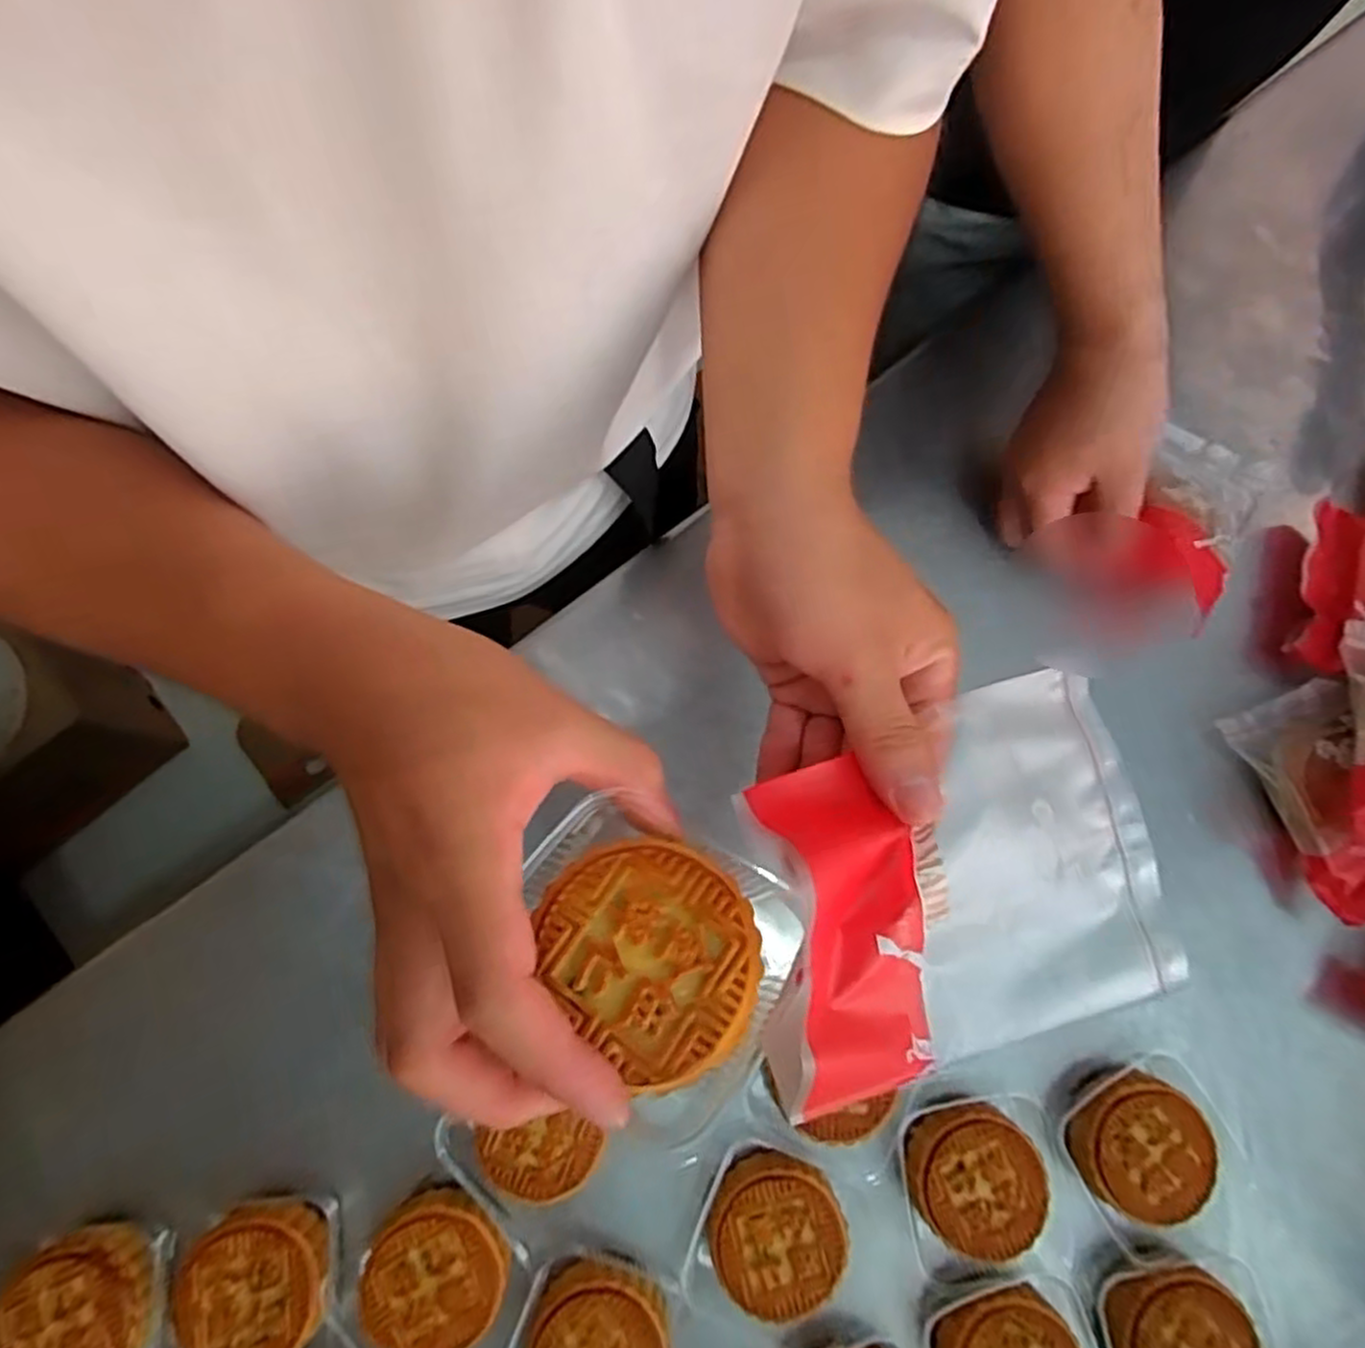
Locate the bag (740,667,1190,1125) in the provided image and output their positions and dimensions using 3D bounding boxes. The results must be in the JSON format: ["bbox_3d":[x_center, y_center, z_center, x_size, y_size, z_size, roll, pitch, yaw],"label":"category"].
[{"bbox_3d":[0.084,0.064,0.237,0.135,0.034,0.104,-14,77,-4],"label":"bag"}]

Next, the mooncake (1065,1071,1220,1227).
[{"bbox_3d":[0.239,0.249,0.397,0.064,0.027,0.070,0,77,-1],"label":"mooncake"}]

